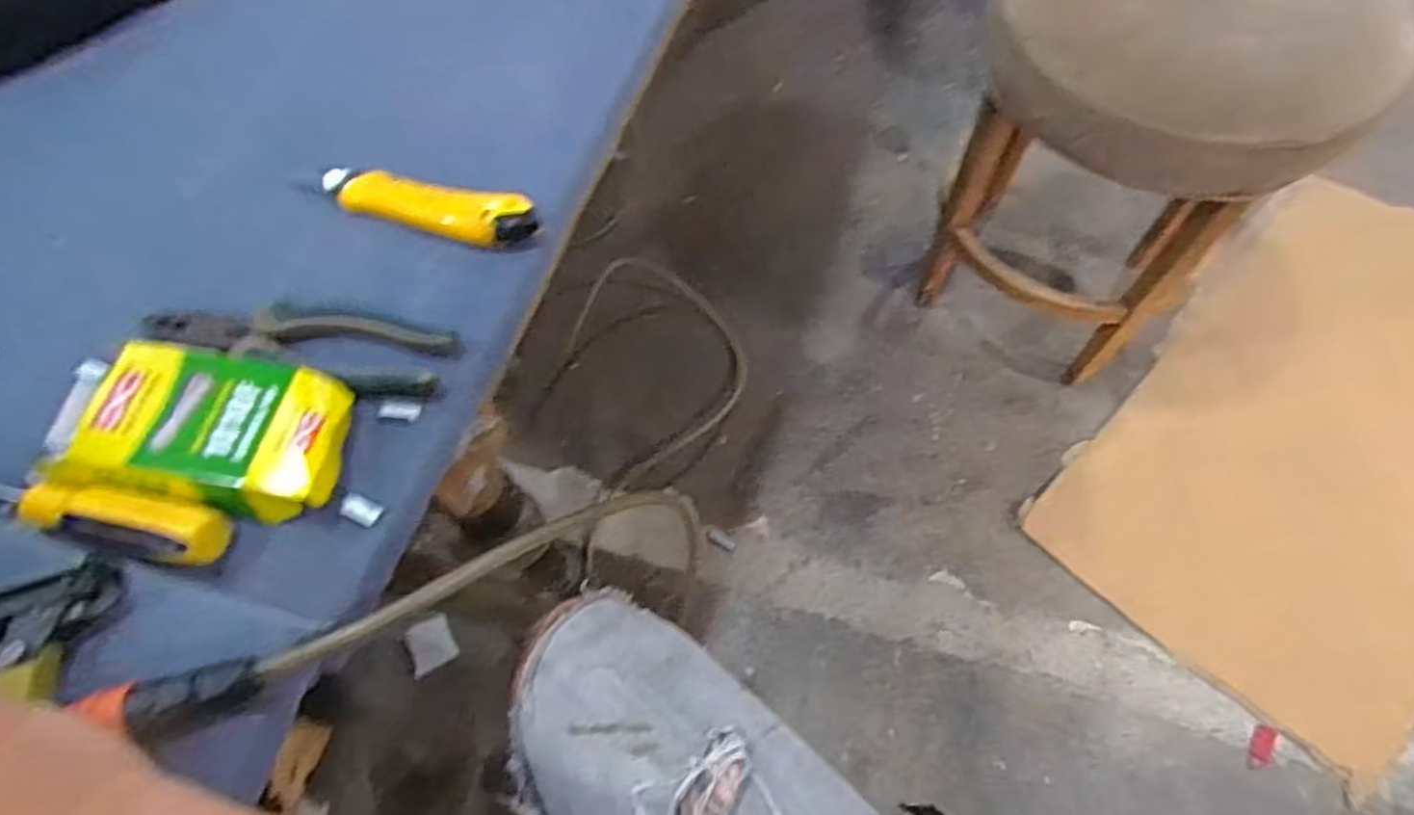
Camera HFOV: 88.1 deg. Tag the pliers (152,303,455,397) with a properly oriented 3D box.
[{"bbox_3d":[-0.260,-0.046,0.458,0.209,0.021,0.055,12,63,8],"label":"pliers"}]

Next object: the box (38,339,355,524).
[{"bbox_3d":[-0.286,0.009,0.421,0.161,0.025,0.090,10,63,7],"label":"box"}]

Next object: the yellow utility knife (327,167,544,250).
[{"bbox_3d":[-0.201,-0.141,0.510,0.169,0.022,0.044,13,63,9],"label":"yellow utility knife"}]

